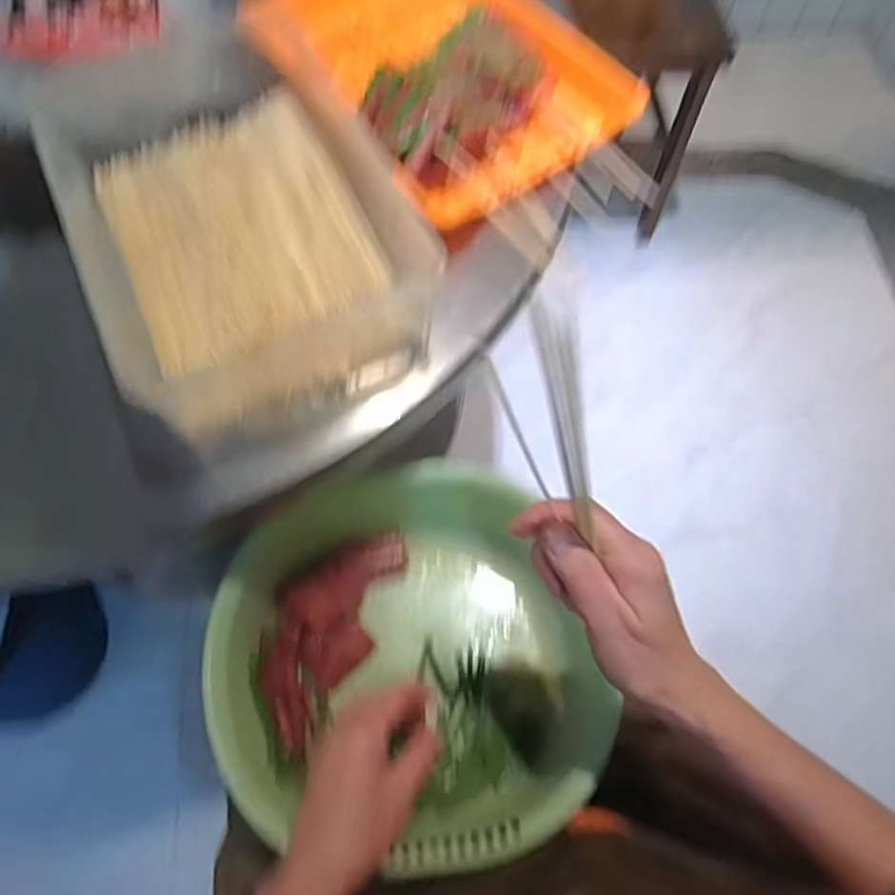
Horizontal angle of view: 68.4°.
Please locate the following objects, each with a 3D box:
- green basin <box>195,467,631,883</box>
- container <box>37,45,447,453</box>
[{"bbox_3d":[-0.024,0.156,0.500,0.278,0.118,0.290,0,66,0],"label":"green basin"},{"bbox_3d":[-0.154,-0.174,0.461,0.197,0.064,0.316,-25,68,-11],"label":"container"}]

